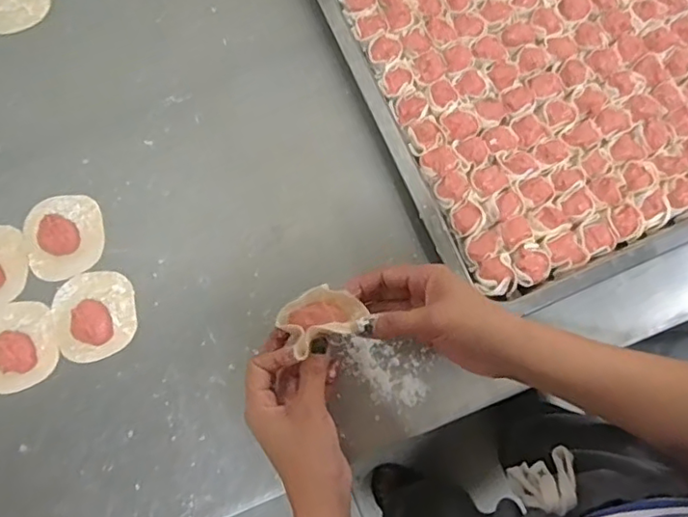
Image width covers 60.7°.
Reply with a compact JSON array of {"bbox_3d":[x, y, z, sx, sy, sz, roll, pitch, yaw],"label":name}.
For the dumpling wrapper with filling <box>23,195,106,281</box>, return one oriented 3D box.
[{"bbox_3d":[-0.267,-0.024,0.550,0.075,0.022,0.080,0,78,1],"label":"dumpling wrapper with filling"}]

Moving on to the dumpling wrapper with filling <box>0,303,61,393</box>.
[{"bbox_3d":[-0.302,0.079,0.529,0.072,0.022,0.078,-17,78,-2],"label":"dumpling wrapper with filling"}]

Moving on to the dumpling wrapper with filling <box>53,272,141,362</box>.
[{"bbox_3d":[-0.230,0.050,0.531,0.077,0.020,0.078,-15,78,-2],"label":"dumpling wrapper with filling"}]

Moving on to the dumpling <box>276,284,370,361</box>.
[{"bbox_3d":[-0.017,0.043,0.440,0.061,0.026,0.044,-28,78,-5],"label":"dumpling"}]

